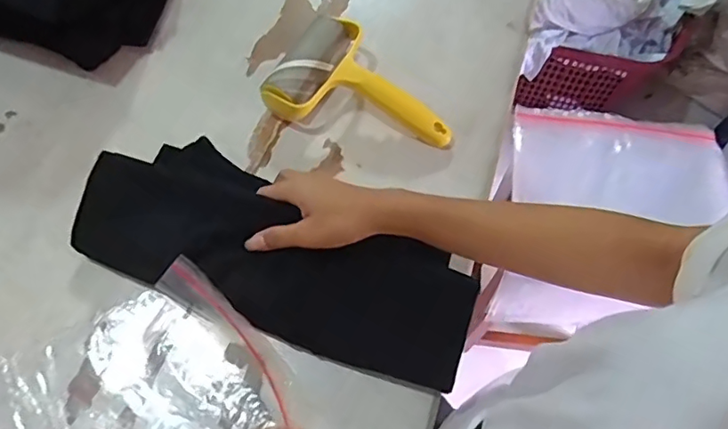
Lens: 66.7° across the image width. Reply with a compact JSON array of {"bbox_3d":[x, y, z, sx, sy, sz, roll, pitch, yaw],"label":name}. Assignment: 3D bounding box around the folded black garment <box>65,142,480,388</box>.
[{"bbox_3d":[-0.074,0.028,0.458,0.334,0.042,0.123,22,67,9],"label":"folded black garment"}]

